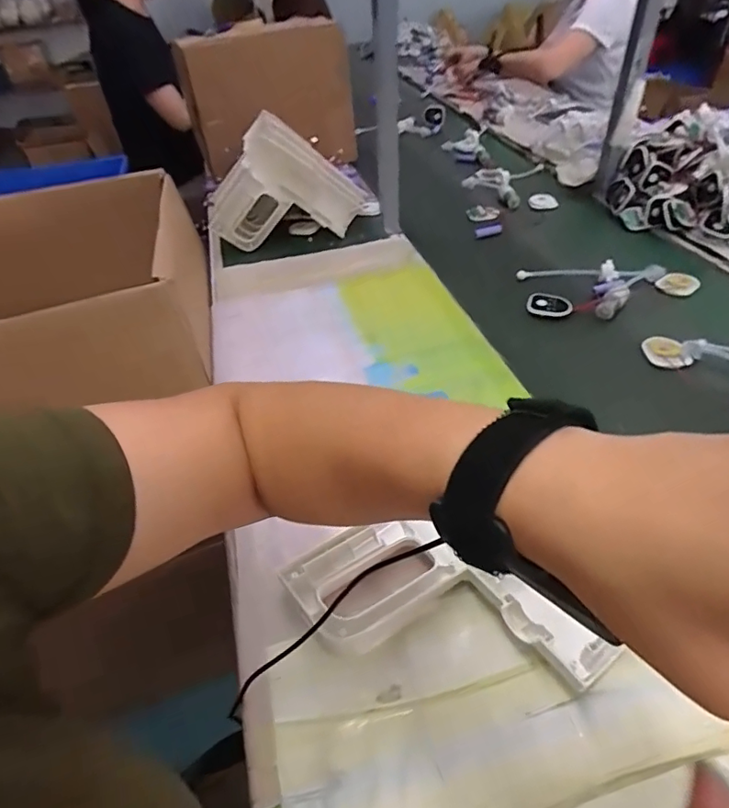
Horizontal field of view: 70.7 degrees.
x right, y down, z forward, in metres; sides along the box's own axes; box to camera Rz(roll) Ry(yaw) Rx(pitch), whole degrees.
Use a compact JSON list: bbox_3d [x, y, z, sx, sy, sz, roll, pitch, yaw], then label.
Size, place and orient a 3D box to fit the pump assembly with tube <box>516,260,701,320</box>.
[{"bbox_3d":[0.359,-0.158,0.754,0.247,0.045,0.129,2,42,8],"label":"pump assembly with tube"}]

